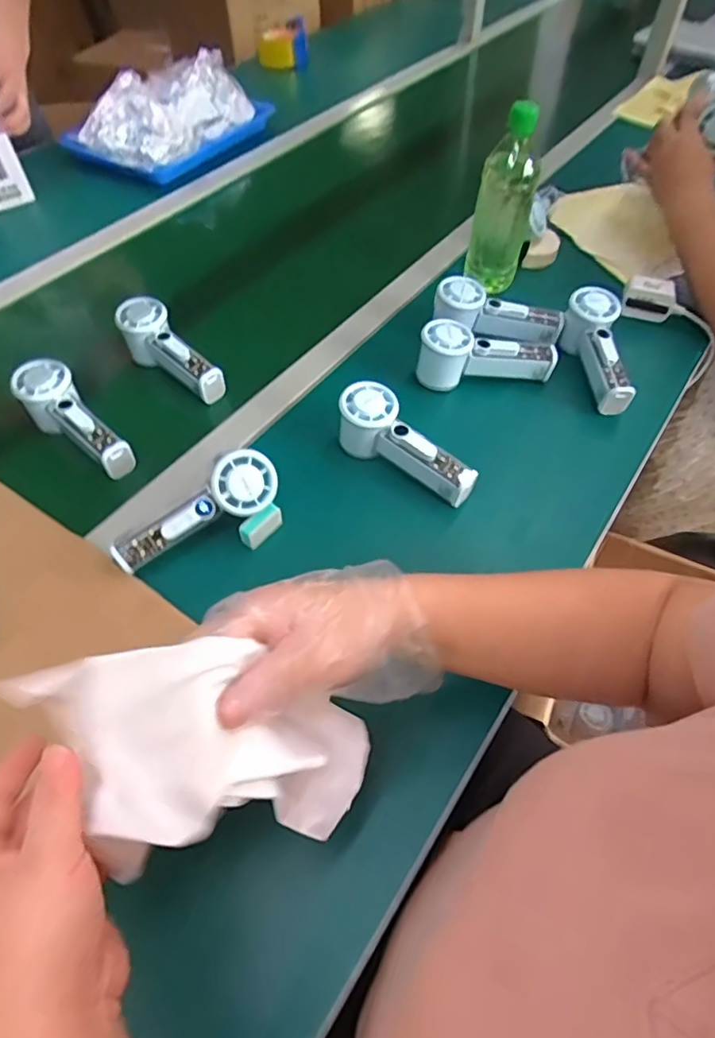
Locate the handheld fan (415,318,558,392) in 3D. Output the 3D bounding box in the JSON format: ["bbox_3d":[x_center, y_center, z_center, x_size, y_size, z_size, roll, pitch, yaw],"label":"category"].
[{"bbox_3d":[0.144,-0.189,0.628,0.154,0.062,0.051,-6,55,-3],"label":"handheld fan"}]

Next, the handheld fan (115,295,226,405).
[{"bbox_3d":[-0.213,-0.190,0.647,0.155,0.060,0.048,42,64,11],"label":"handheld fan"}]

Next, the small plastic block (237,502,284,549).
[{"bbox_3d":[-0.086,0.007,0.508,0.042,0.023,0.016,-37,62,-22],"label":"small plastic block"}]

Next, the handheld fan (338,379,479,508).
[{"bbox_3d":[0.045,-0.071,0.557,0.155,0.062,0.054,37,62,7],"label":"handheld fan"}]

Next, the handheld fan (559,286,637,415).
[{"bbox_3d":[0.275,-0.190,0.639,0.055,0.063,0.154,-4,68,-1],"label":"handheld fan"}]

